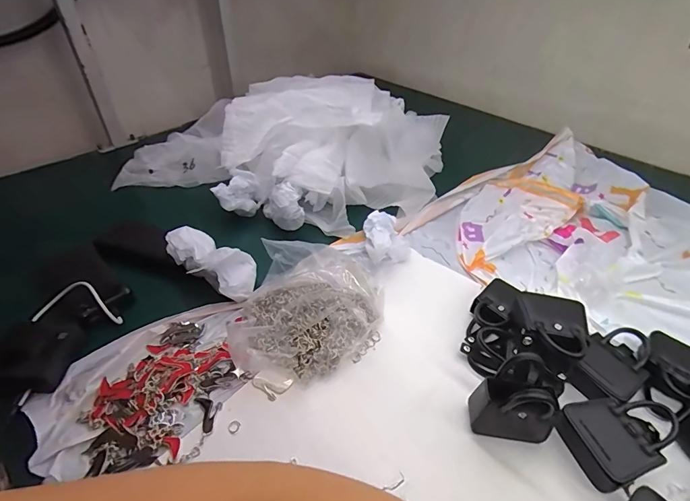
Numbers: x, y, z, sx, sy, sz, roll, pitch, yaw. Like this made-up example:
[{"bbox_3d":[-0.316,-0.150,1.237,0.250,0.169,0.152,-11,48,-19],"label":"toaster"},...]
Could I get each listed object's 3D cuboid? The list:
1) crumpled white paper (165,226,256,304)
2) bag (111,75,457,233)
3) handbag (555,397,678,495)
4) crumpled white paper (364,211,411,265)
[{"bbox_3d":[-0.194,0.016,0.550,0.145,0.069,0.071,22,46,23],"label":"crumpled white paper"},{"bbox_3d":[-0.106,-0.236,0.768,0.577,0.163,0.426,19,45,21],"label":"bag"},{"bbox_3d":[0.276,0.186,0.382,0.099,0.043,0.072,-13,43,-14],"label":"handbag"},{"bbox_3d":[0.068,-0.020,0.606,0.070,0.051,0.104,-1,41,-1],"label":"crumpled white paper"}]

